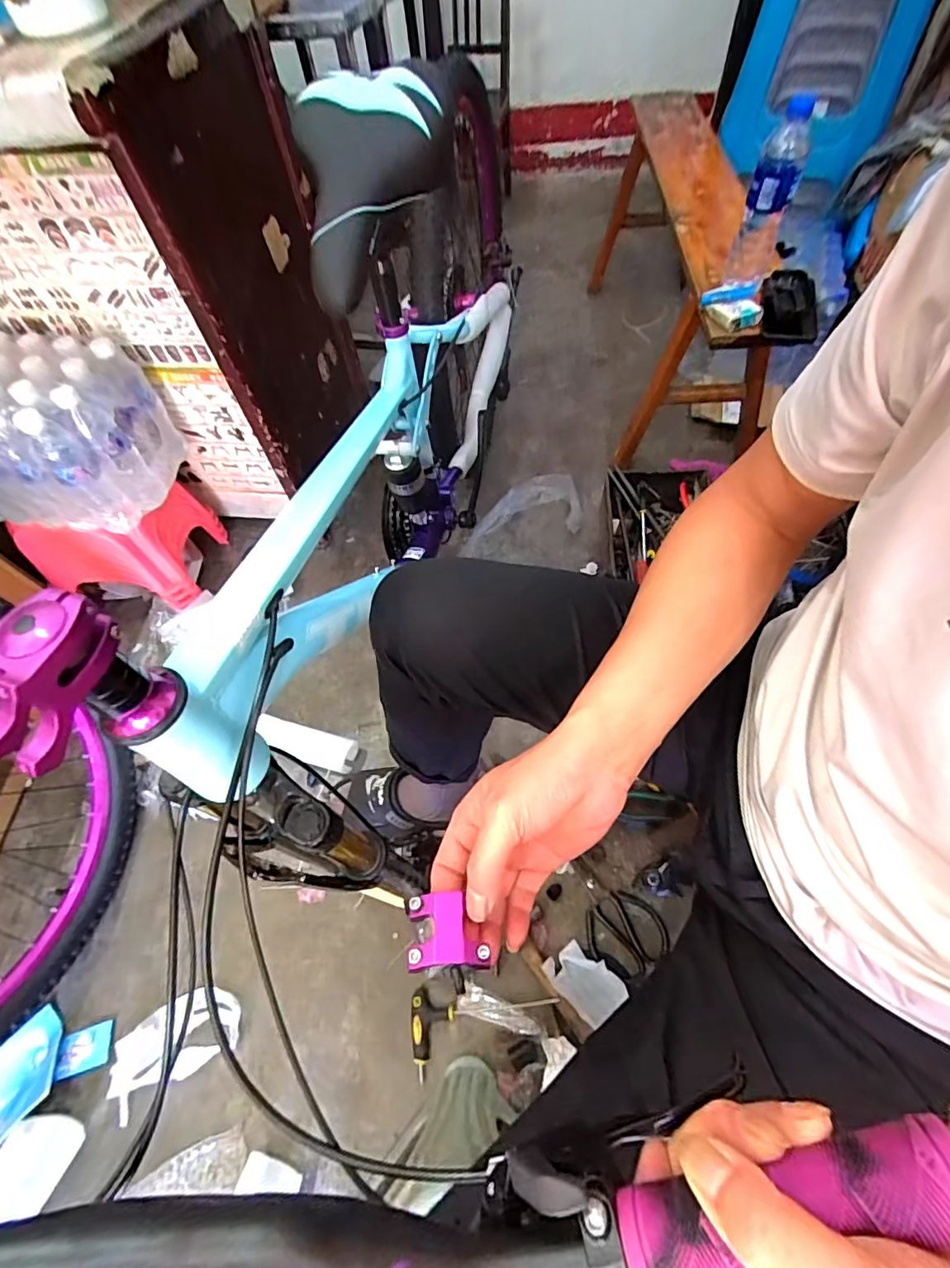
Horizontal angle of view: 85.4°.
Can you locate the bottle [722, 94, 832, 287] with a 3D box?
[{"bbox_3d":[0.443,-0.654,0.788,0.071,0.208,0.085,22,64,15],"label":"bottle"}]

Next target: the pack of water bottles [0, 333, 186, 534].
[{"bbox_3d":[-0.720,-0.340,0.851,0.350,0.214,0.240,4,60,6],"label":"pack of water bottles"}]

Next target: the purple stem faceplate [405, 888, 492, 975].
[{"bbox_3d":[-0.018,0.180,0.313,0.047,0.013,0.041,-8,60,0],"label":"purple stem faceplate"}]

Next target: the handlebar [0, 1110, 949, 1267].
[{"bbox_3d":[-0.140,0.284,0.254,0.675,0.090,0.069,-14,59,11],"label":"handlebar"}]

